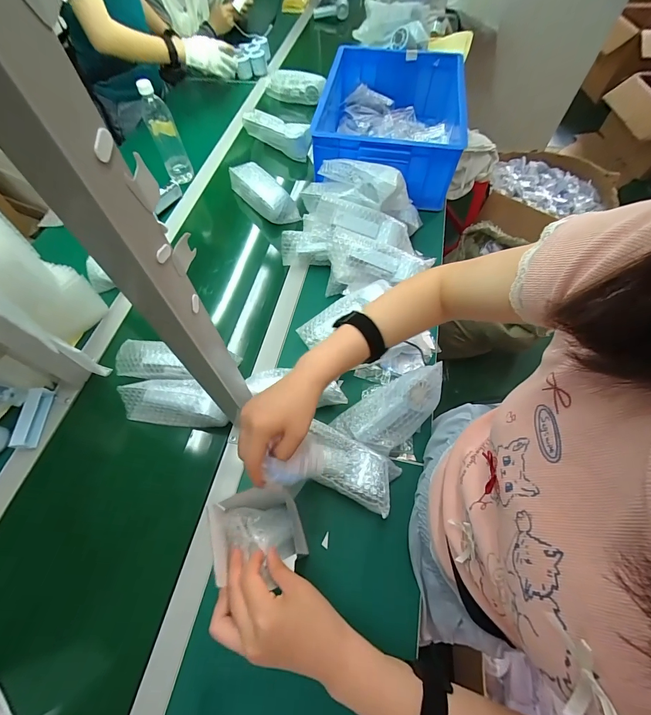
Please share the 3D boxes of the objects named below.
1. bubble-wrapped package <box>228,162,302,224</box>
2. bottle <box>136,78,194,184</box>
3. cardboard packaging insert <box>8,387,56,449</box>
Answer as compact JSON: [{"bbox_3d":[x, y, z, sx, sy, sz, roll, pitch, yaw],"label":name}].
[{"bbox_3d":[-0.159,-0.420,0.838,0.066,0.066,0.221,-35,67,-19],"label":"bubble-wrapped package"},{"bbox_3d":[-0.403,-0.562,0.830,0.067,0.220,0.056,-21,63,-13],"label":"bottle"},{"bbox_3d":[-0.505,0.105,0.571,0.027,0.034,0.103,-1,61,-2],"label":"cardboard packaging insert"}]

